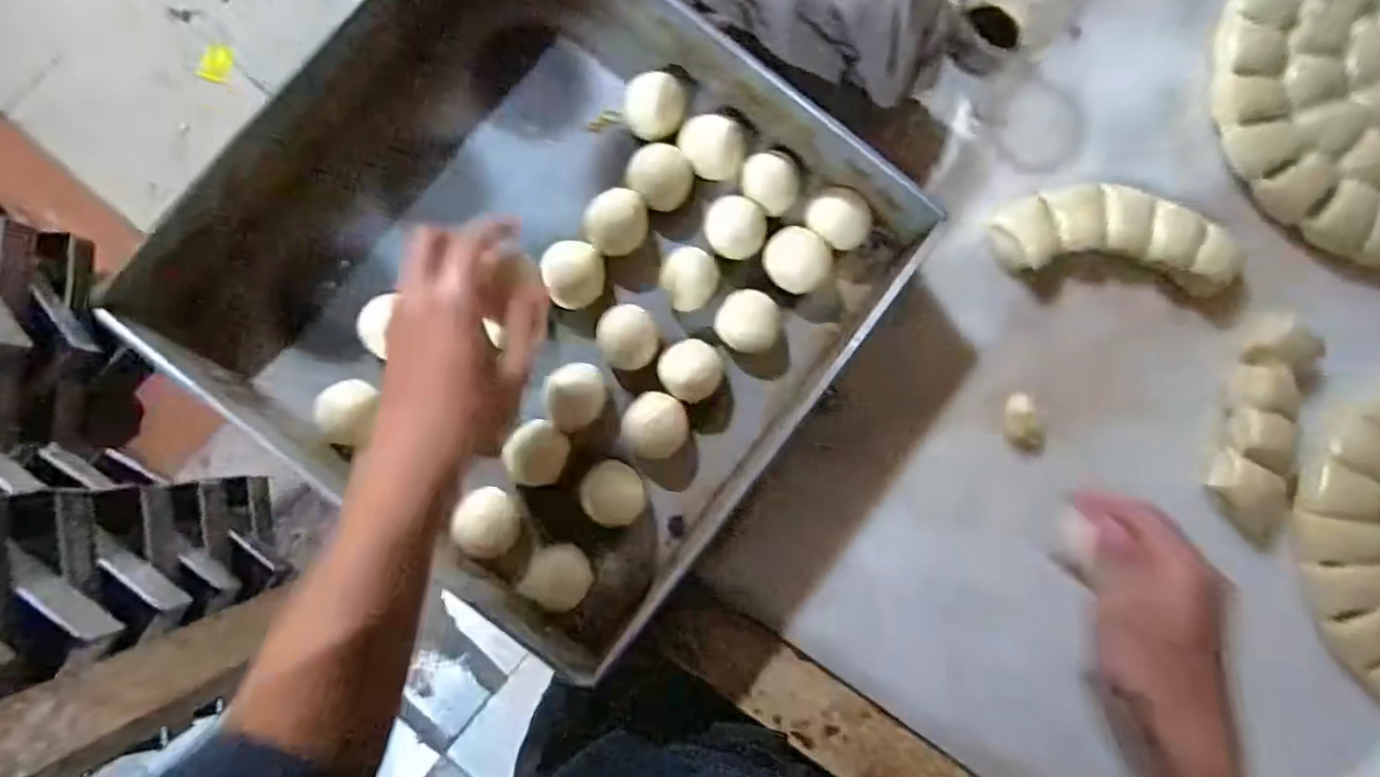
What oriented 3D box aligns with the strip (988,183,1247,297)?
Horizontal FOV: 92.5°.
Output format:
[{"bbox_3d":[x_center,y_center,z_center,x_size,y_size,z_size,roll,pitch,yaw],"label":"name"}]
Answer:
[{"bbox_3d":[0.347,-0.123,0.533,0.193,0.027,0.071,8,86,-2],"label":"strip"}]

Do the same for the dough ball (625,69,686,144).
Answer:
[{"bbox_3d":[-0.028,-0.220,0.515,0.046,0.032,0.040,2,86,-2],"label":"dough ball"}]

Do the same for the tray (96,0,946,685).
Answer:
[{"bbox_3d":[-0.104,-0.085,0.491,0.438,0.078,0.438,42,86,1],"label":"tray"}]

